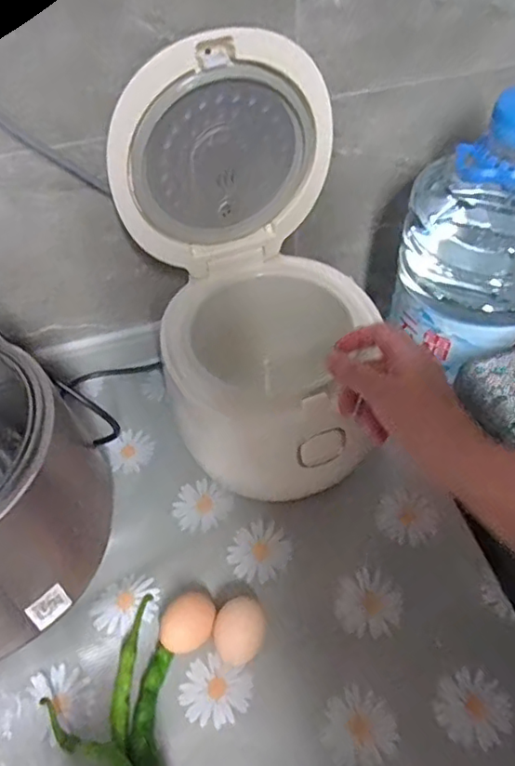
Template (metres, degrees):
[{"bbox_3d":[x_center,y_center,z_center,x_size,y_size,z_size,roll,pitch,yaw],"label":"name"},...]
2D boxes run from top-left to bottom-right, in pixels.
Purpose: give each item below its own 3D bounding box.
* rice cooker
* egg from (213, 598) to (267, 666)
[{"bbox_3d":[0.003,-0.074,0.490,0.192,0.323,0.219,-12,51,-7],"label":"rice cooker"},{"bbox_3d":[-0.015,0.216,0.504,0.041,0.040,0.051,13,53,13],"label":"egg"}]

